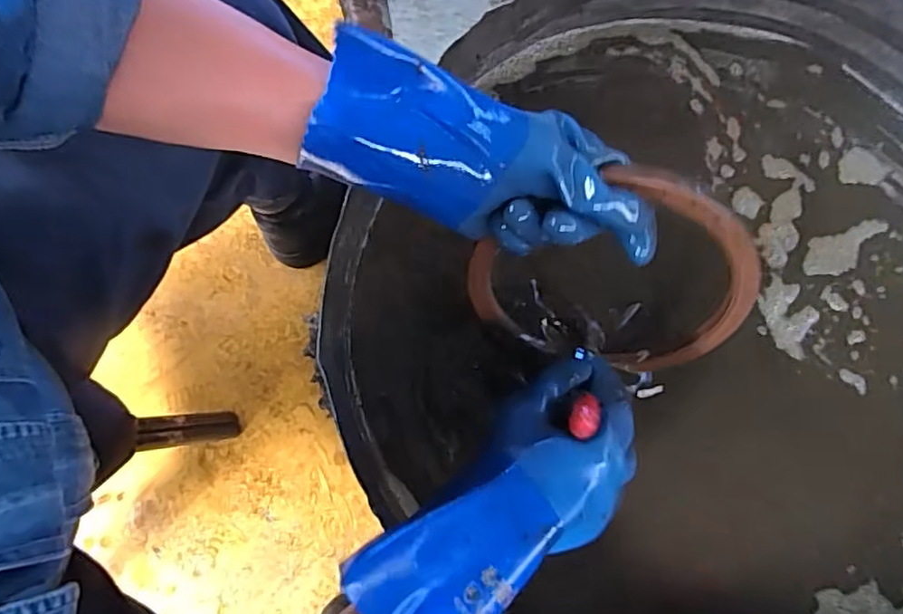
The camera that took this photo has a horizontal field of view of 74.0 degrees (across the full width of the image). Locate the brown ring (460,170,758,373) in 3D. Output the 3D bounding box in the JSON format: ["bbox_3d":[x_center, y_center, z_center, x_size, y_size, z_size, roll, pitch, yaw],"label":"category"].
[{"bbox_3d":[0.109,-0.019,0.420,0.192,0.180,0.018,8,48,5],"label":"brown ring"}]

